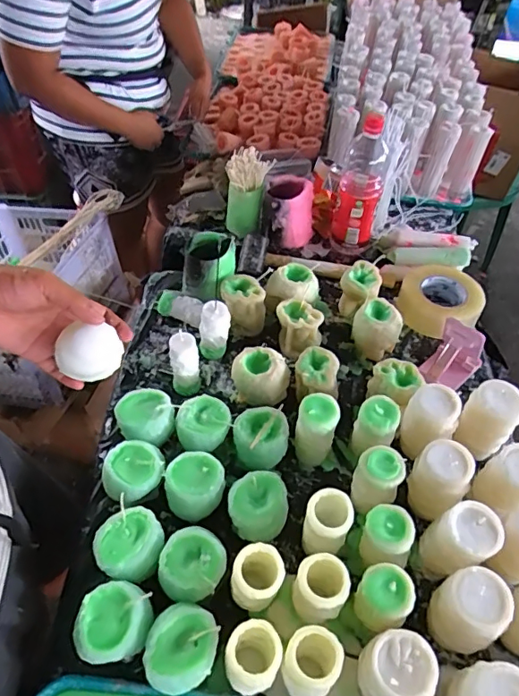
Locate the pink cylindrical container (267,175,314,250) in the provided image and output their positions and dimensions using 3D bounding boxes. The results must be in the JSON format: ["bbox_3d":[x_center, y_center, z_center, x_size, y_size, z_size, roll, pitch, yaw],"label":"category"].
[{"bbox_3d":[0.060,-0.267,0.959,0.090,0.108,0.100,9,50,5],"label":"pink cylindrical container"}]

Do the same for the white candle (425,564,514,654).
[{"bbox_3d":[0.213,0.270,0.513,0.057,0.090,0.062,1,50,-1],"label":"white candle"}]

